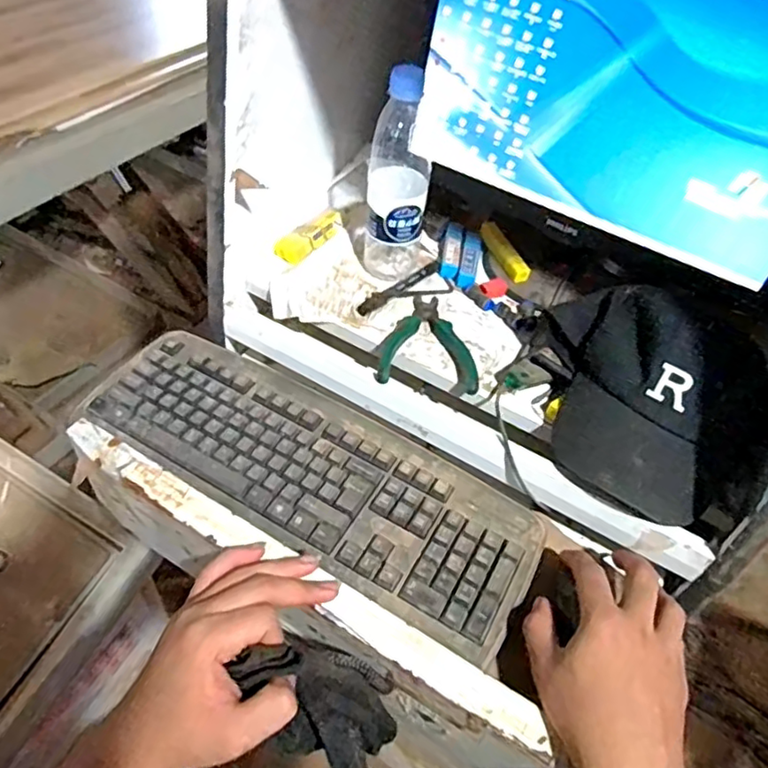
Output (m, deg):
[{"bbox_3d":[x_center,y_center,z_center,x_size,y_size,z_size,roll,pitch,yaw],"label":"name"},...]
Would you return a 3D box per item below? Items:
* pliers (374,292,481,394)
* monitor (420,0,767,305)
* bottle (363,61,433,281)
[{"bbox_3d":[0.040,-0.049,0.631,0.099,0.029,0.144,2,50,-5],"label":"pliers"},{"bbox_3d":[0.228,-0.263,0.609,0.407,0.261,0.052,28,53,16],"label":"monitor"},{"bbox_3d":[0.016,-0.209,0.641,0.068,0.219,0.056,7,50,-1],"label":"bottle"}]

